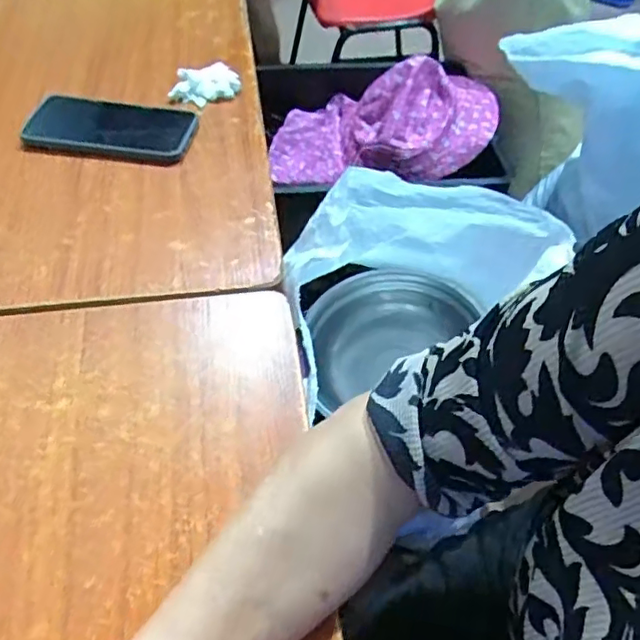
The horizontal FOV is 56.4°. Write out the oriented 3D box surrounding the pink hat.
[{"bbox_3d":[0.122,-0.390,1.149,0.419,0.173,0.280,2,52,-1],"label":"pink hat"}]

